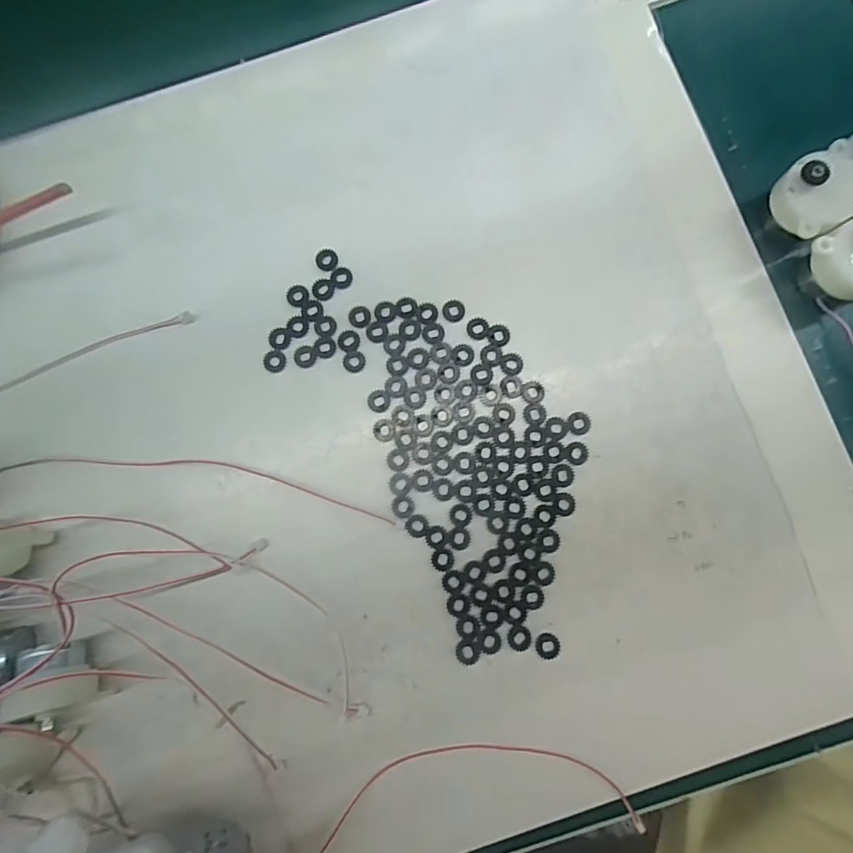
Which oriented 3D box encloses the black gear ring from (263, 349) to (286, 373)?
[{"bbox_3d":[-0.072,-0.031,0.228,0.010,0.004,0.011,0,83,2],"label":"black gear ring"}]

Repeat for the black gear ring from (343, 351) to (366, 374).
[{"bbox_3d":[-0.034,-0.031,0.227,0.010,0.004,0.010,-36,83,-2],"label":"black gear ring"}]

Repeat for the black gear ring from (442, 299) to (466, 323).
[{"bbox_3d":[0.013,-0.055,0.228,0.011,0.004,0.011,0,83,2],"label":"black gear ring"}]

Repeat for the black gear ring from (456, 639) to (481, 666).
[{"bbox_3d":[0.018,0.099,0.211,0.010,0.004,0.011,0,83,2],"label":"black gear ring"}]

